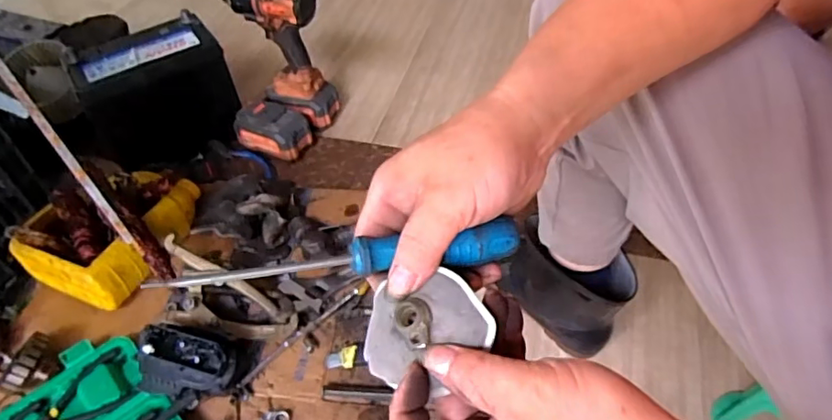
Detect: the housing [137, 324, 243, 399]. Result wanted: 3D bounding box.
[{"bbox_3d":[-0.281,0.190,0.681,0.116,0.060,0.075,7,48,10],"label":"housing"}]

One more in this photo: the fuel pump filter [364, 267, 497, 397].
[{"bbox_3d":[0.005,0.060,0.280,0.064,0.015,0.058,0,72,18],"label":"fuel pump filter"}]

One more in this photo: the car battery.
[{"bbox_3d":[-0.463,-0.199,0.972,0.237,0.196,0.175,-31,53,-23],"label":"car battery"}]

